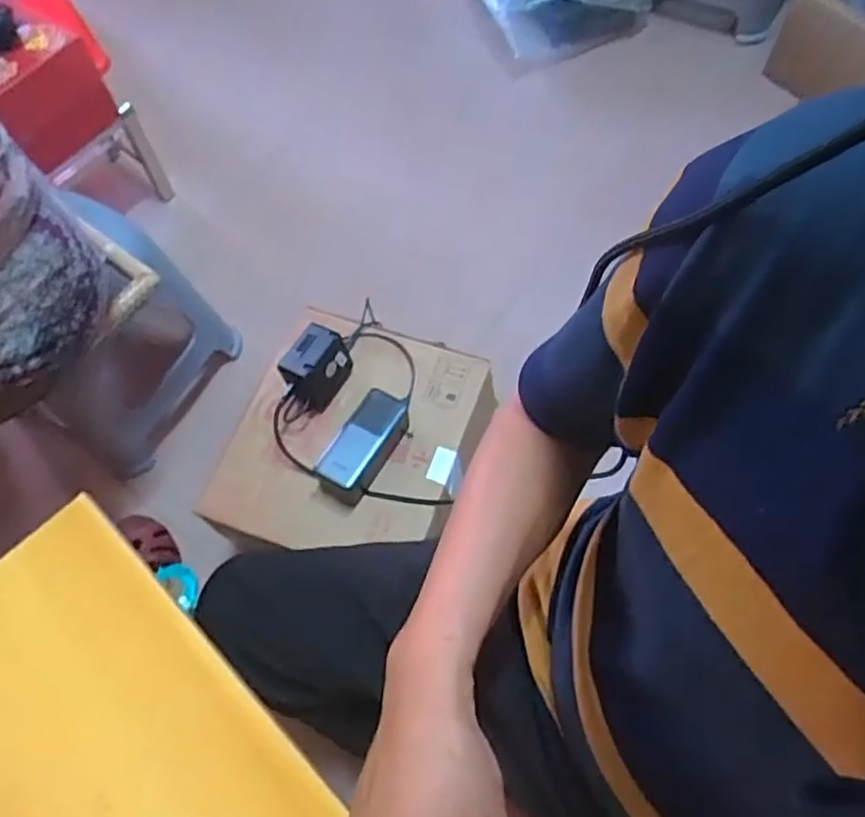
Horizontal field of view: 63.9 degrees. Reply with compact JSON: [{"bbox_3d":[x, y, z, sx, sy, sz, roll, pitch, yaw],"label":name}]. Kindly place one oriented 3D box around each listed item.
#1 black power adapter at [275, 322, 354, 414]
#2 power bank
[{"bbox_3d":[-0.143,-0.047,0.862,0.054,0.085,0.086,27,68,16],"label":"black power adapter"},{"bbox_3d":[-0.080,0.043,0.821,0.058,0.051,0.133,31,69,17],"label":"power bank"}]

